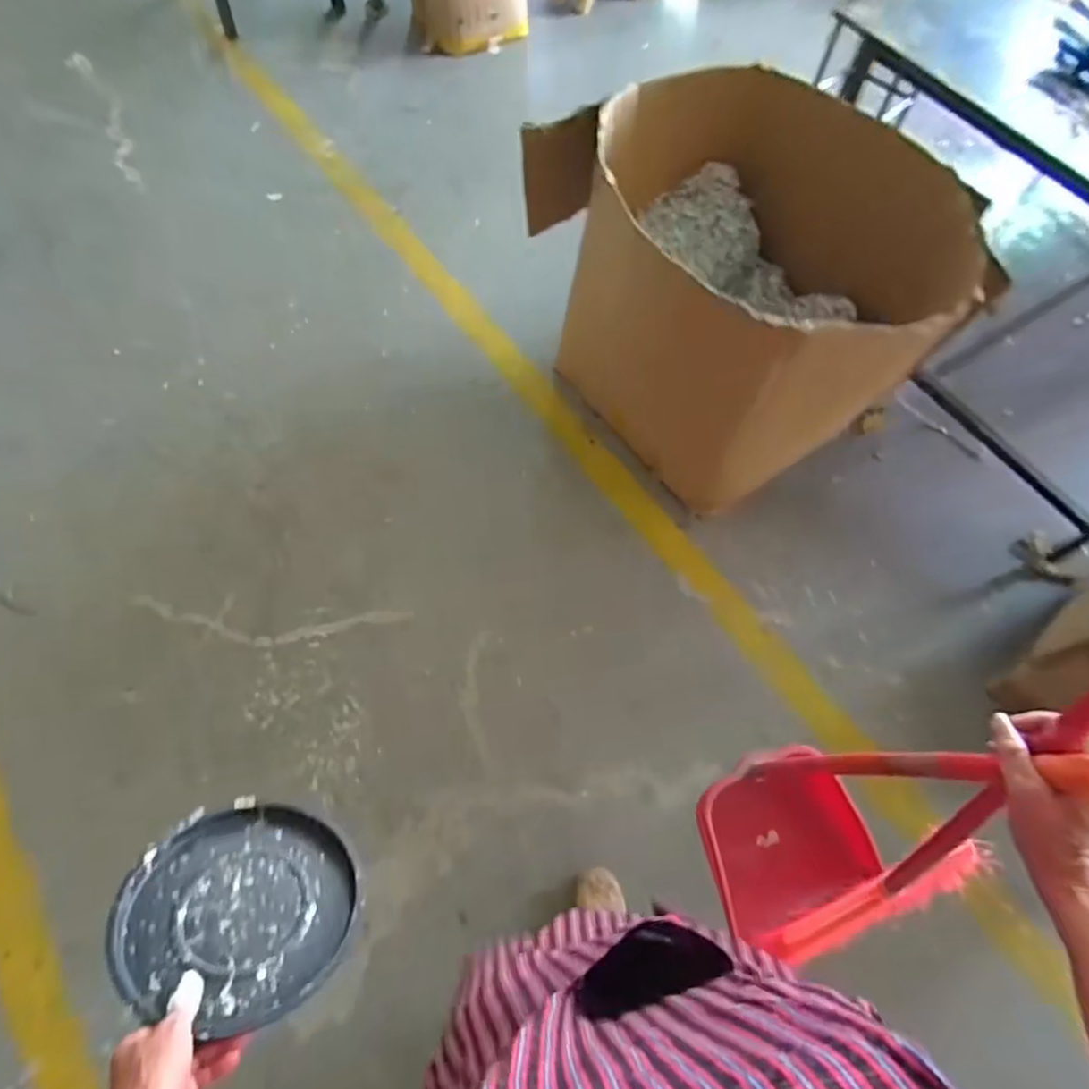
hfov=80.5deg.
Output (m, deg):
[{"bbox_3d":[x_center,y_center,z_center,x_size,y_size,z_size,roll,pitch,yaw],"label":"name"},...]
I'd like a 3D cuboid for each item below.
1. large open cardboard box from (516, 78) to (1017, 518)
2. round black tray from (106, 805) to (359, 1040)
[{"bbox_3d":[0.429,-0.606,1.526,0.652,0.548,0.837,-29,68,-14],"label":"large open cardboard box"},{"bbox_3d":[-0.298,0.358,0.636,0.211,0.014,0.207,11,33,-7],"label":"round black tray"}]

